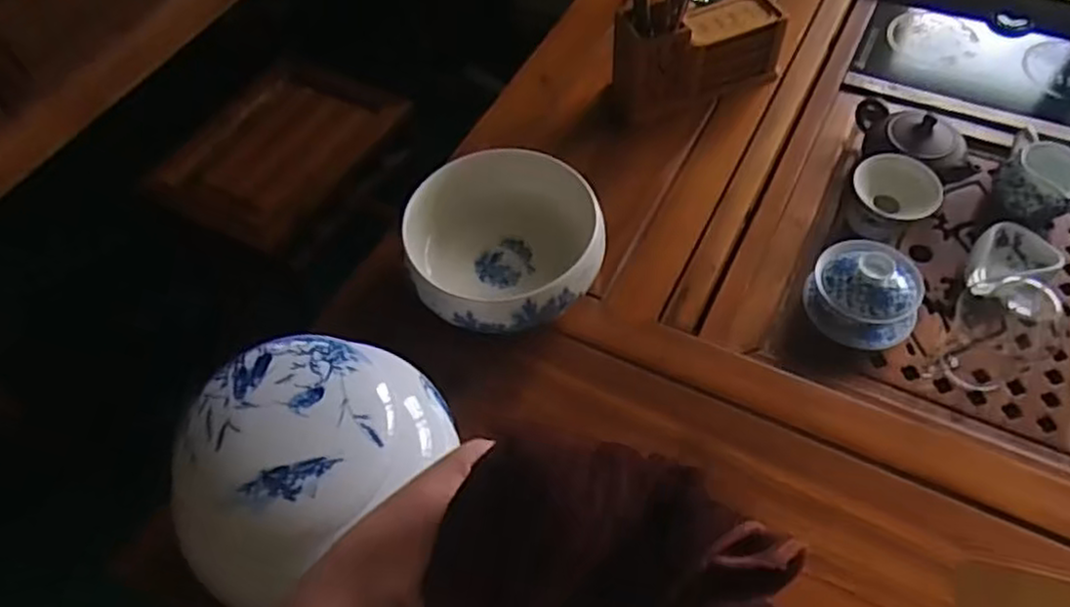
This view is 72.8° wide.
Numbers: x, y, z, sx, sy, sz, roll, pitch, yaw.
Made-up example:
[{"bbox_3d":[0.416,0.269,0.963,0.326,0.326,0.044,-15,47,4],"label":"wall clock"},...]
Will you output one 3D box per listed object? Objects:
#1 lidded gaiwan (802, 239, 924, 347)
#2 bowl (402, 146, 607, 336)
[{"bbox_3d":[0.318,-0.015,0.691,0.099,0.075,0.093,-2,56,3],"label":"lidded gaiwan"},{"bbox_3d":[-0.025,-0.045,0.695,0.178,0.101,0.164,-2,56,3],"label":"bowl"}]

